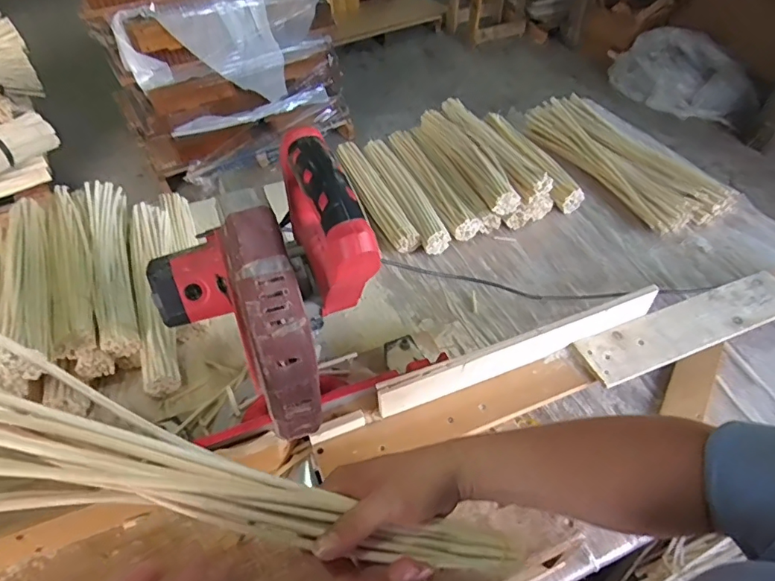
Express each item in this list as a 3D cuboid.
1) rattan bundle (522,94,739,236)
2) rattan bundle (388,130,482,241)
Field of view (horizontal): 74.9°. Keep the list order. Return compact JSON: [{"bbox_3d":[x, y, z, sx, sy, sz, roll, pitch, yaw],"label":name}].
[{"bbox_3d":[0.550,-0.329,1.214,0.176,0.066,0.516,-21,51,-18],"label":"rattan bundle"},{"bbox_3d":[0.096,-0.258,1.174,0.065,0.042,0.389,-16,50,-14],"label":"rattan bundle"}]

